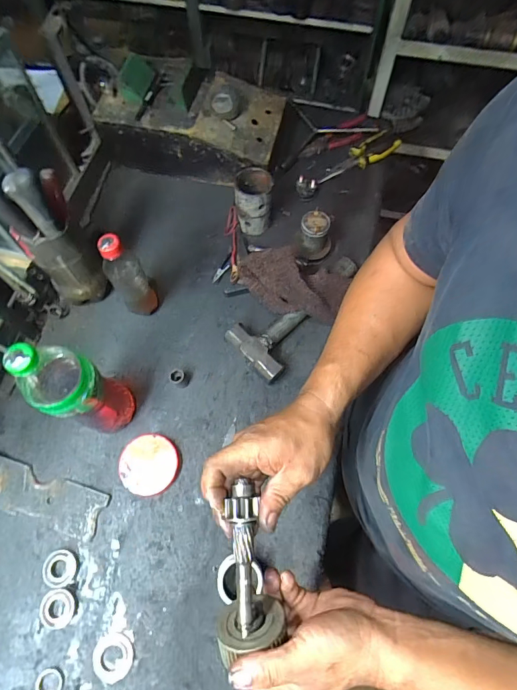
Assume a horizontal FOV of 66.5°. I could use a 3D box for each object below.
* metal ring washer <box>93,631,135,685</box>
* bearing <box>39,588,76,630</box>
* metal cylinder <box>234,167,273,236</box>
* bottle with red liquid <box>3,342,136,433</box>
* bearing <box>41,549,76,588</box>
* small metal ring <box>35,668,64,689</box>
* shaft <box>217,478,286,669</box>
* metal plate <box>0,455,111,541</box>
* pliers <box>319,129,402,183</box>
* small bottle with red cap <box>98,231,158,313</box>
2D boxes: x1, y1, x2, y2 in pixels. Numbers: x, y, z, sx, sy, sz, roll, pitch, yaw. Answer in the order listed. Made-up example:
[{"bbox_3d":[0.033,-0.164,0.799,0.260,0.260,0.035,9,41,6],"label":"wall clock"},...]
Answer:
[{"bbox_3d":[-0.193,0.413,0.523,0.051,0.006,0.054,0,68,1],"label":"metal ring washer"},{"bbox_3d":[-0.276,0.362,0.543,0.046,0.010,0.046,0,68,1],"label":"bearing"},{"bbox_3d":[-0.008,-0.269,0.740,0.066,0.098,0.074,2,68,2],"label":"metal cylinder"},{"bbox_3d":[-0.237,0.062,0.525,0.069,0.273,0.083,36,73,14],"label":"bottle with red liquid"},{"bbox_3d":[-0.282,0.317,0.561,0.045,0.009,0.045,0,68,1],"label":"bearing"},{"bbox_3d":[-0.271,0.439,0.510,0.032,0.009,0.032,0,68,1],"label":"small metal ring"},{"bbox_3d":[-0.009,0.200,0.368,0.057,0.055,0.138,-3,83,0],"label":"shaft"},{"bbox_3d":[-0.334,0.228,0.600,0.202,0.011,0.068,18,70,5],"label":"metal plate"},{"bbox_3d":[0.211,-0.392,0.831,0.197,0.027,0.060,-34,71,-12],"label":"pliers"},{"bbox_3d":[-0.210,-0.112,0.636,0.058,0.194,0.048,-30,70,-11],"label":"small bottle with red cap"}]

